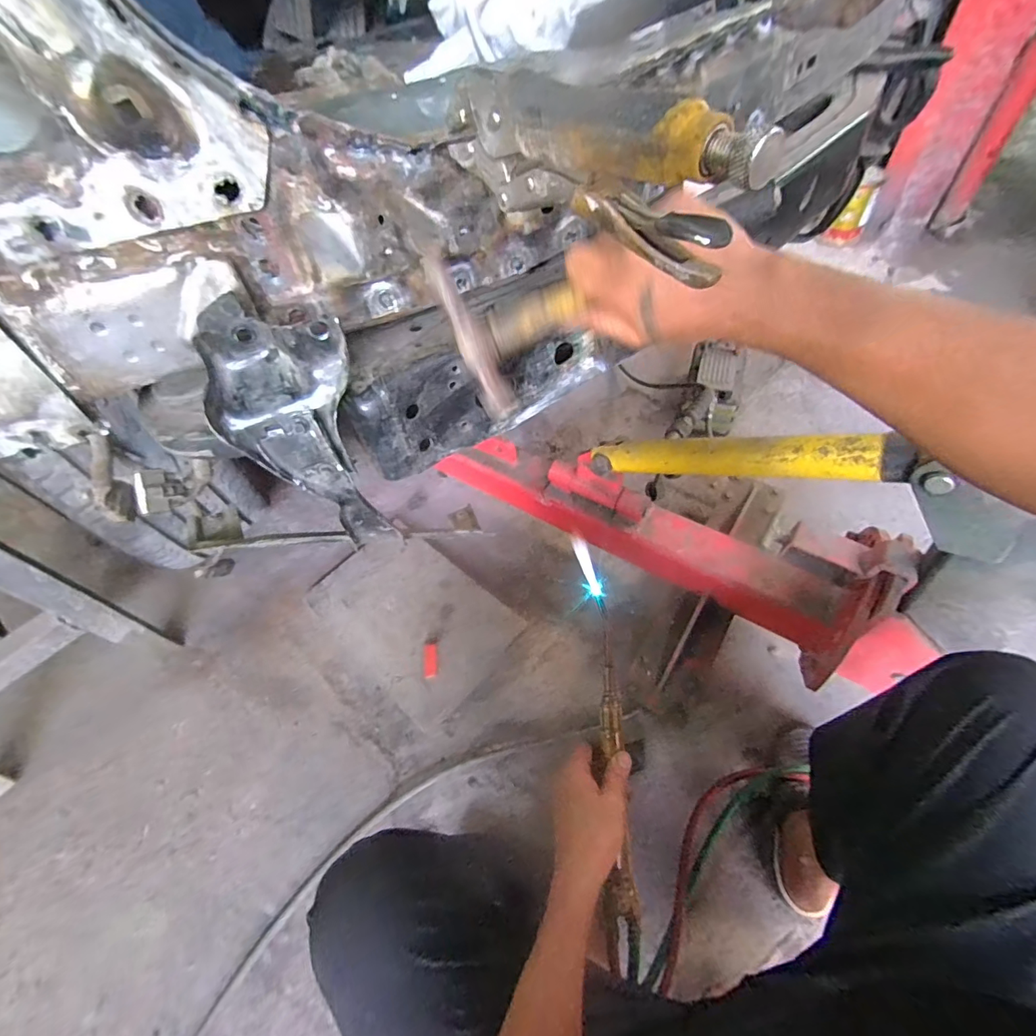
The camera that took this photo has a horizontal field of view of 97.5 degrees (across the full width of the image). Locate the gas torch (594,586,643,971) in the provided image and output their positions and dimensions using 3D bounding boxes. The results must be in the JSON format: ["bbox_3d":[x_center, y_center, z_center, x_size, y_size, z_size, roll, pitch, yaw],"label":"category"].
[{"bbox_3d":[0.105,0.289,0.503,0.033,0.039,0.389,-3,79,3],"label":"gas torch"}]

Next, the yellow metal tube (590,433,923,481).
[{"bbox_3d":[0.283,-0.089,0.660,0.417,0.044,0.047,7,50,44],"label":"yellow metal tube"}]

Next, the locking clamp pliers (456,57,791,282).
[{"bbox_3d":[0.024,-0.179,0.220,0.020,0.060,0.214,-34,57,-16],"label":"locking clamp pliers"}]

